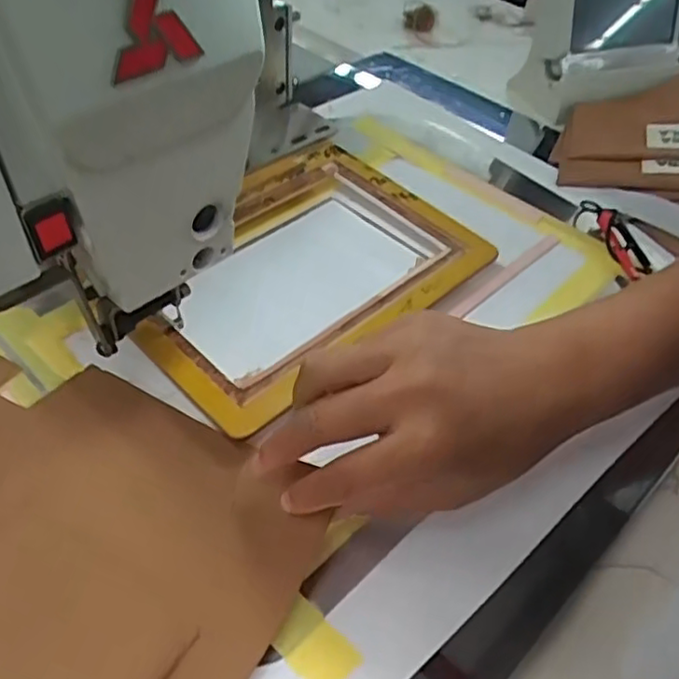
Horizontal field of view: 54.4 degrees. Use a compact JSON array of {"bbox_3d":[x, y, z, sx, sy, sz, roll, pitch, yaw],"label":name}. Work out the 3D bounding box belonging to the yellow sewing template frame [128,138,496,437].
[{"bbox_3d":[-0.027,-0.045,0.433,0.162,0.024,0.227,39,56,24],"label":"yellow sewing template frame"}]

